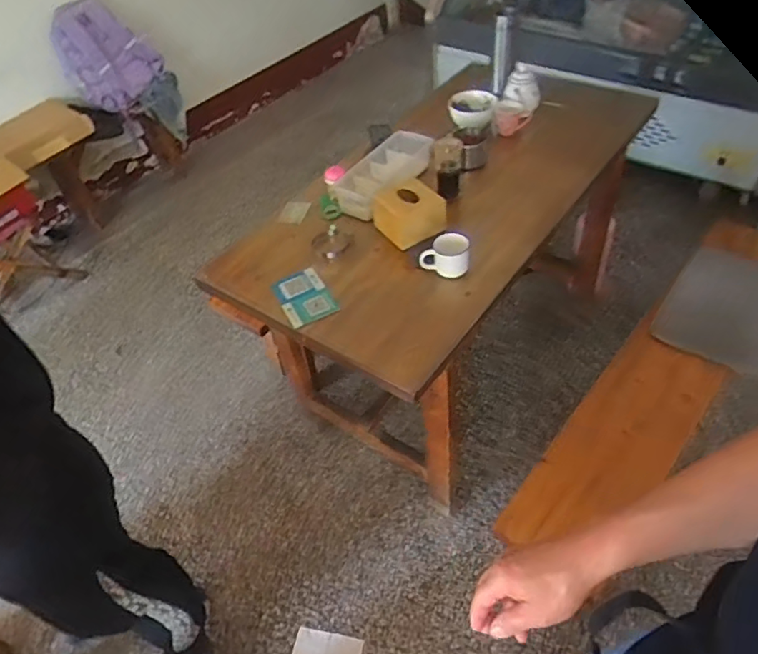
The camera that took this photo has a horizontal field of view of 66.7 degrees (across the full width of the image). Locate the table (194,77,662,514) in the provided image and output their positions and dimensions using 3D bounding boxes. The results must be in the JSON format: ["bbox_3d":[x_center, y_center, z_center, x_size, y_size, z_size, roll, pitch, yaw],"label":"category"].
[{"bbox_3d":[0.252,-0.183,1.701,0.566,0.719,1.333,24,54,27],"label":"table"}]

